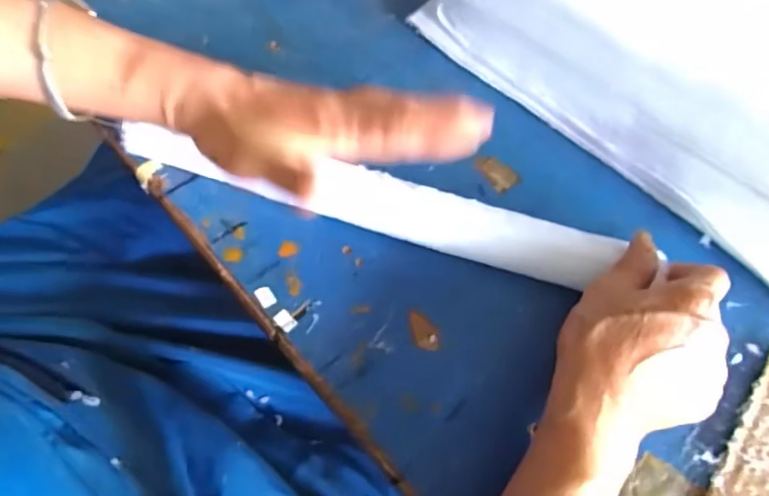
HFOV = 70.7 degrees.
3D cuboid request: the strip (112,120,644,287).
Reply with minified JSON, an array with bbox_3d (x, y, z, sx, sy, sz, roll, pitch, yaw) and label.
[{"bbox_3d":[-0.011,-0.030,0.330,0.299,0.009,0.035,16,82,5],"label":"strip"}]

